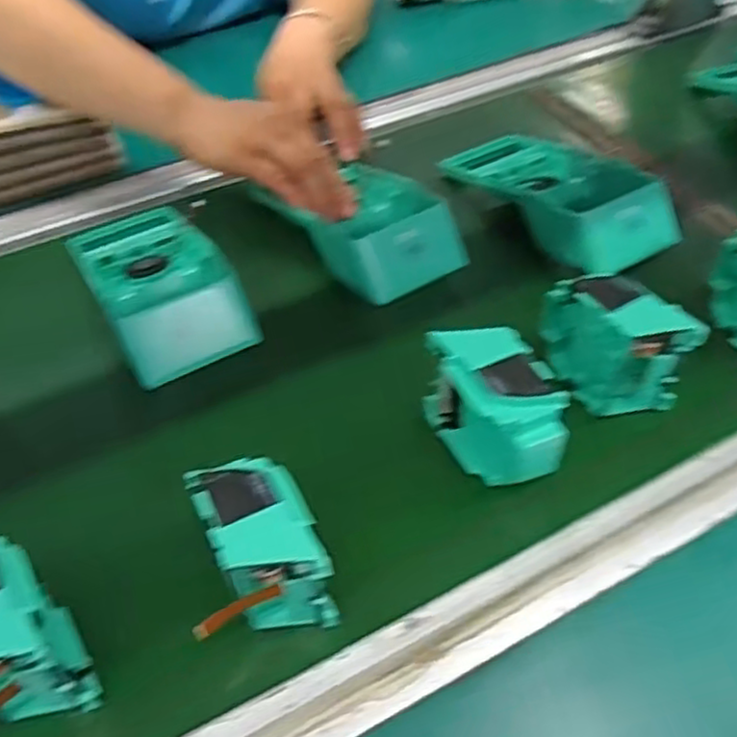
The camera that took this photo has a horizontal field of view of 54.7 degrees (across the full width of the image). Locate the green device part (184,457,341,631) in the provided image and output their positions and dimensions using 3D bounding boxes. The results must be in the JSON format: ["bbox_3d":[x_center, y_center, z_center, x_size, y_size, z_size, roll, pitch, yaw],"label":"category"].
[{"bbox_3d":[-0.050,0.087,0.344,0.043,0.071,0.074,-21,52,-17],"label":"green device part"}]

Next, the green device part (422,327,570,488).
[{"bbox_3d":[0.068,0.024,0.392,0.045,0.073,0.083,-19,52,-15],"label":"green device part"}]

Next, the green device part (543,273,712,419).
[{"bbox_3d":[0.144,-0.017,0.427,0.044,0.070,0.083,-26,54,-20],"label":"green device part"}]

